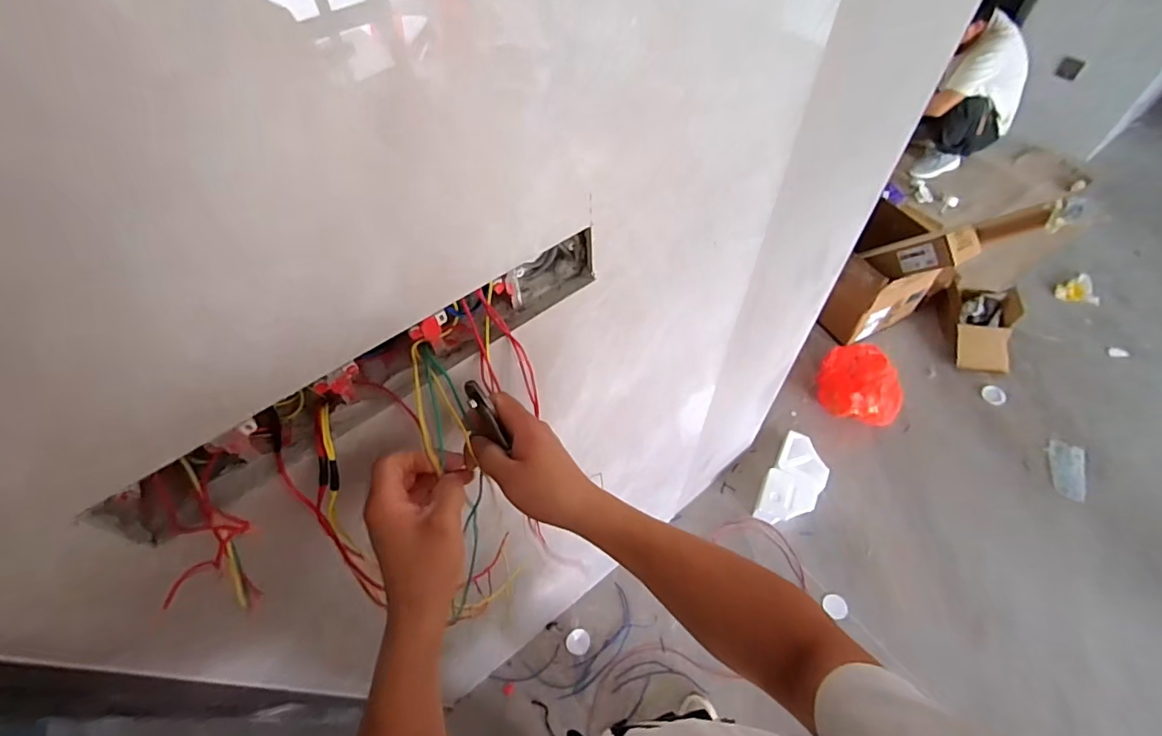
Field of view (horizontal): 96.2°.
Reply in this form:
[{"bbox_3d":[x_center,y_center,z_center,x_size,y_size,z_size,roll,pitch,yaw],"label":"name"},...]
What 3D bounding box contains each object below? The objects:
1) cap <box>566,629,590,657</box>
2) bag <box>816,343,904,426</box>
[{"bbox_3d":[-0.008,0.760,1.445,0.066,0.031,0.066,-1,56,2],"label":"cap"},{"bbox_3d":[0.953,0.052,1.748,0.261,0.163,0.256,7,57,8],"label":"bag"}]

